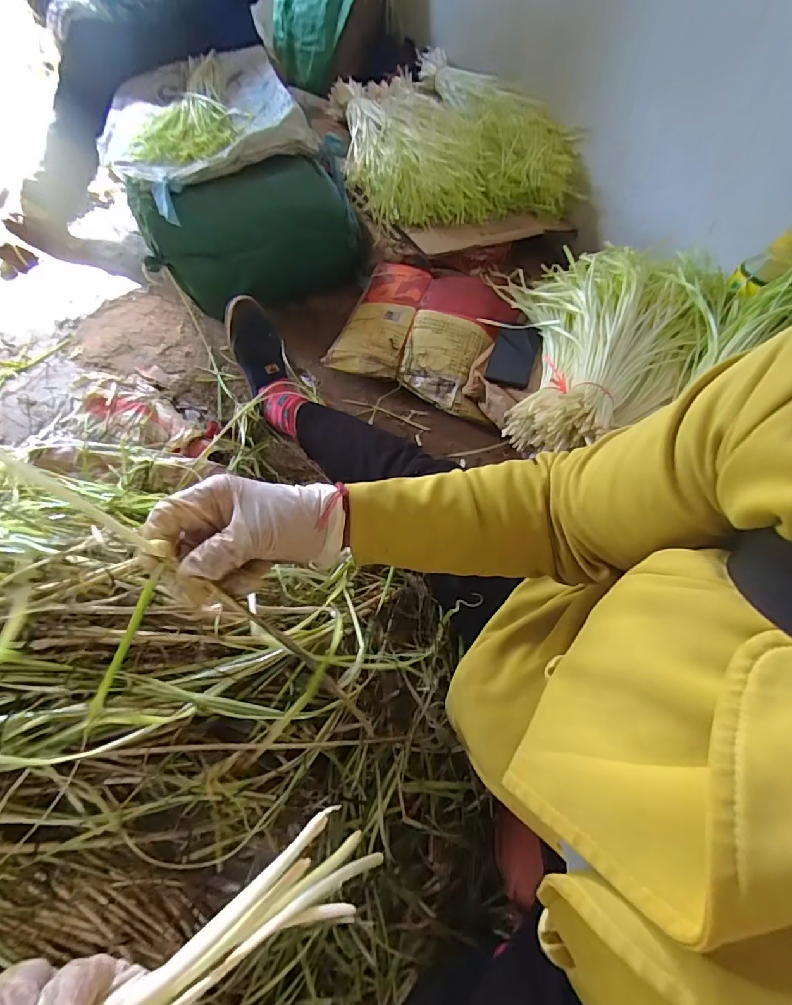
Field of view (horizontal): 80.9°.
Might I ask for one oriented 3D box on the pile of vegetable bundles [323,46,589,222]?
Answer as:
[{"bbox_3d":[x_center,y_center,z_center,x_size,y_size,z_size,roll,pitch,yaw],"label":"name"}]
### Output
[{"bbox_3d":[0.125,-0.933,1.196,0.514,0.175,0.592,-9,58,-9],"label":"pile of vegetable bundles"}]

